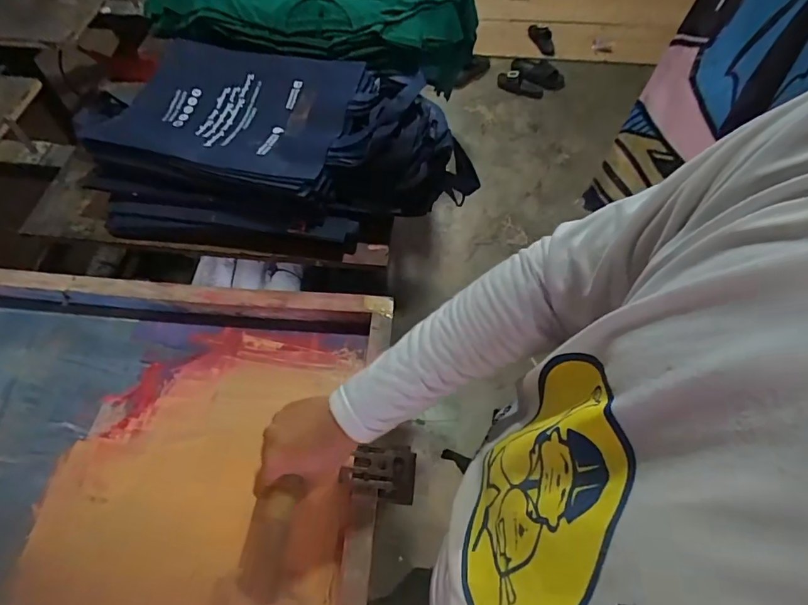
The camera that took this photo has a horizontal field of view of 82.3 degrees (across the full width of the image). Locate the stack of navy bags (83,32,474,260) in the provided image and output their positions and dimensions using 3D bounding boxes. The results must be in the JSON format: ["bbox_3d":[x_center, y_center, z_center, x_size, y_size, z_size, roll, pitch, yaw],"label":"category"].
[{"bbox_3d":[-0.226,-0.281,0.774,0.679,0.139,0.378,6,58,2],"label":"stack of navy bags"}]

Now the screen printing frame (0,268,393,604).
[{"bbox_3d":[-0.362,0.175,0.574,0.656,0.056,0.449,4,61,3],"label":"screen printing frame"}]

